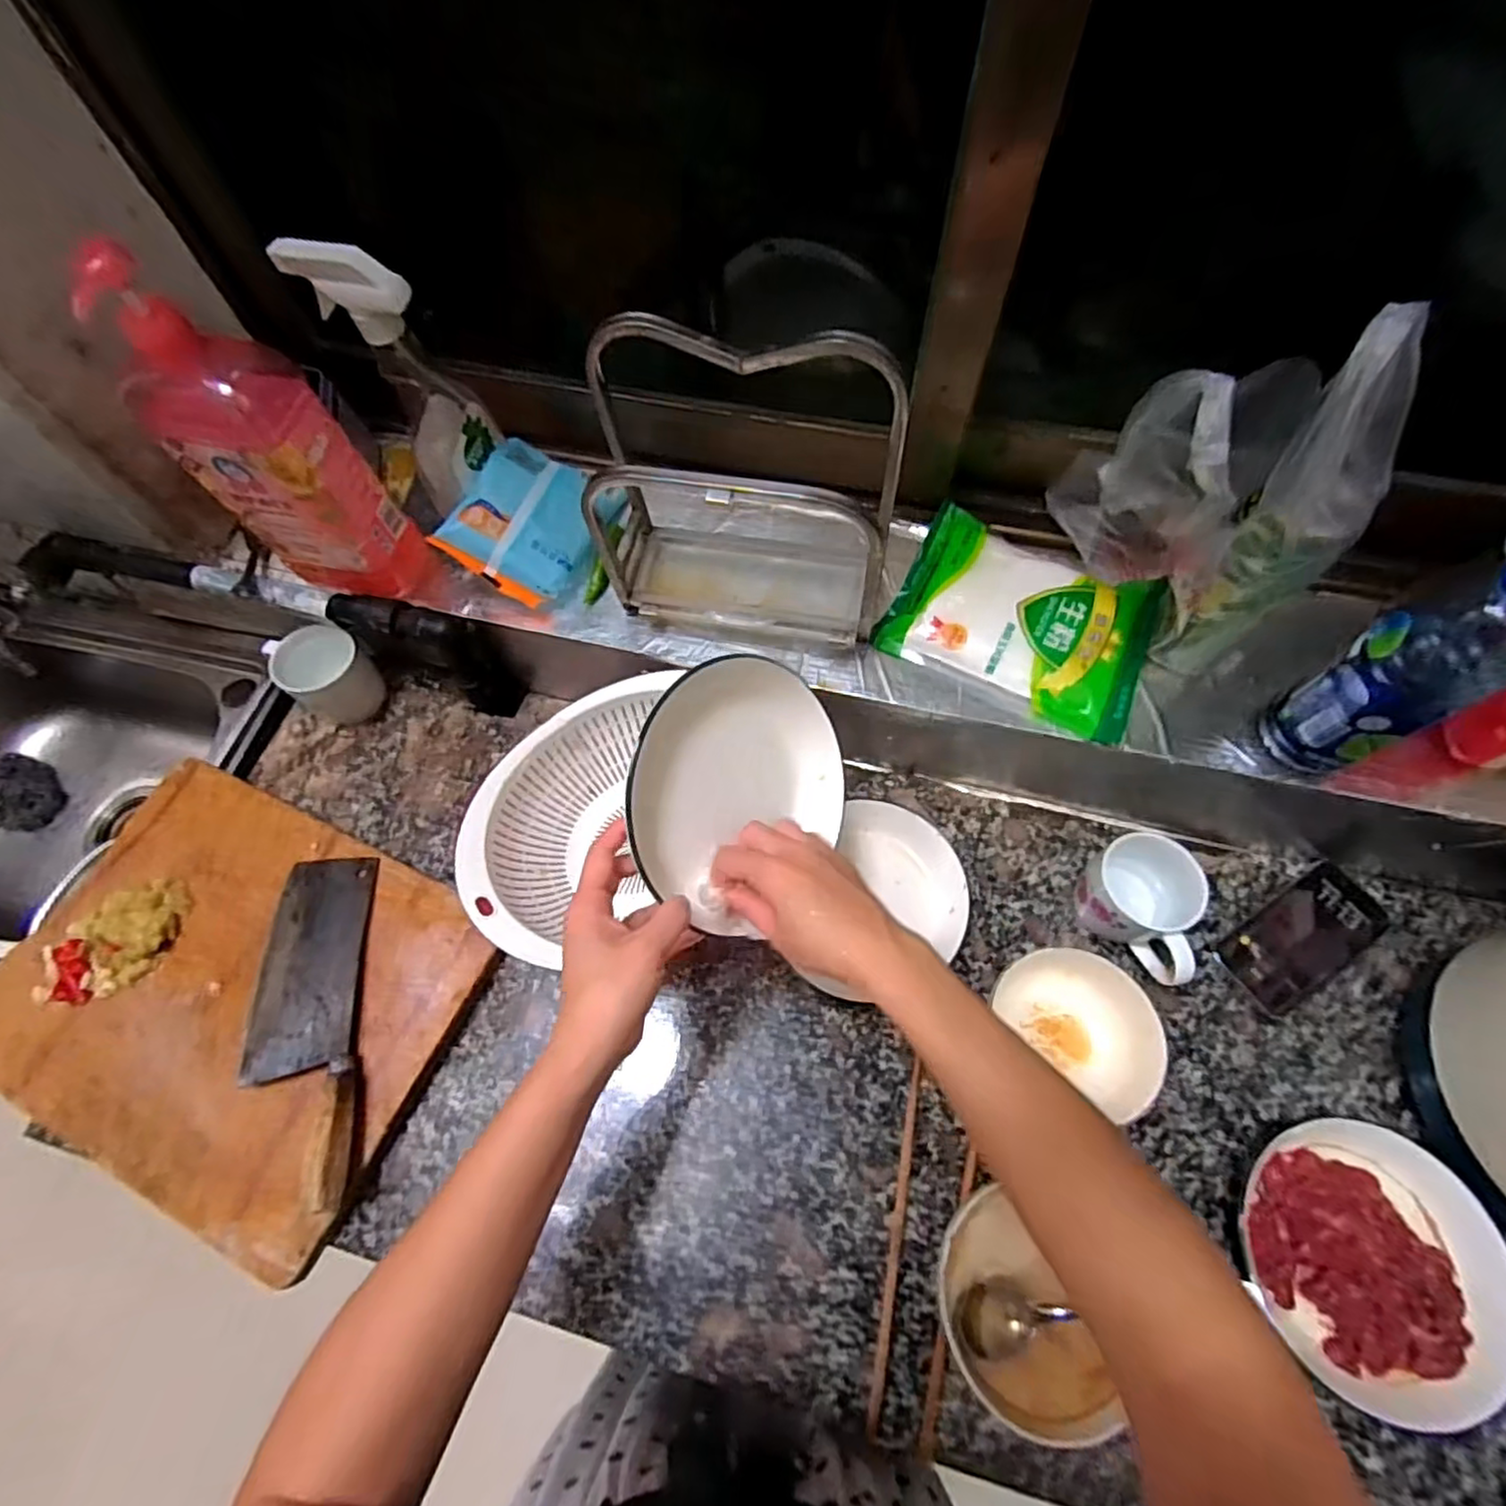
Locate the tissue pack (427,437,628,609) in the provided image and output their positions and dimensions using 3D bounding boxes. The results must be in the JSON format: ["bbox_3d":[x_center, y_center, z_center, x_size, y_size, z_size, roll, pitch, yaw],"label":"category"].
[{"bbox_3d":[-0.202,-0.207,0.633,0.120,0.052,0.132,29,81,-19],"label":"tissue pack"}]

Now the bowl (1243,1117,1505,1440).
[{"bbox_3d":[0.443,0.361,0.484,0.162,0.043,0.171,-1,64,1],"label":"bowl"}]

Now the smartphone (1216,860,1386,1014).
[{"bbox_3d":[0.472,0.158,0.595,0.139,0.011,0.066,-33,64,-8],"label":"smartphone"}]

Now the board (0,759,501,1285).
[{"bbox_3d":[-0.445,0.200,0.599,0.381,0.037,0.288,23,67,12],"label":"board"}]

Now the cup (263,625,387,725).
[{"bbox_3d":[-0.433,-0.080,0.710,0.073,0.088,0.089,-42,70,-17],"label":"cup"}]

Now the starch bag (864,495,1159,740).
[{"bbox_3d":[0.228,-0.115,0.583,0.207,0.026,0.143,26,83,13],"label":"starch bag"}]

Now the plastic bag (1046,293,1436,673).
[{"bbox_3d":[0.307,-0.175,0.477,0.178,0.260,0.137,27,68,14],"label":"plastic bag"}]

